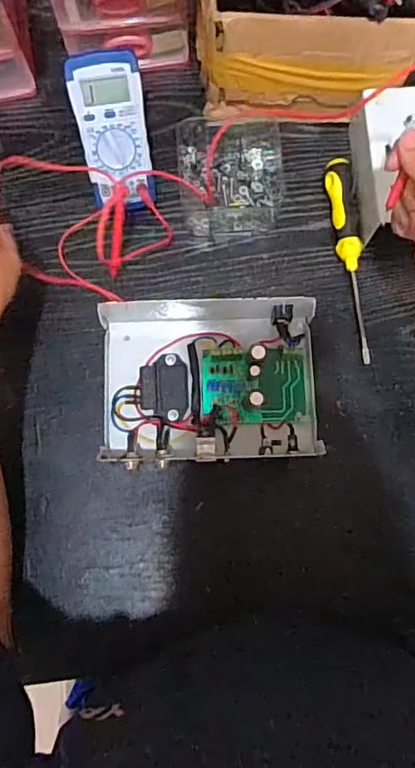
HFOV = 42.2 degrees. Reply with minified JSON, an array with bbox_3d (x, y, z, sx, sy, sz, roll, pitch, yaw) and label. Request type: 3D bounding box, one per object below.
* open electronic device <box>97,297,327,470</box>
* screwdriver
[{"bbox_3d":[0.002,-0.009,0.519,0.202,0.048,0.164,-3,80,-1],"label":"open electronic device"},{"bbox_3d":[0.148,-0.129,0.554,0.030,0.024,0.213,-5,80,-2],"label":"screwdriver"}]

